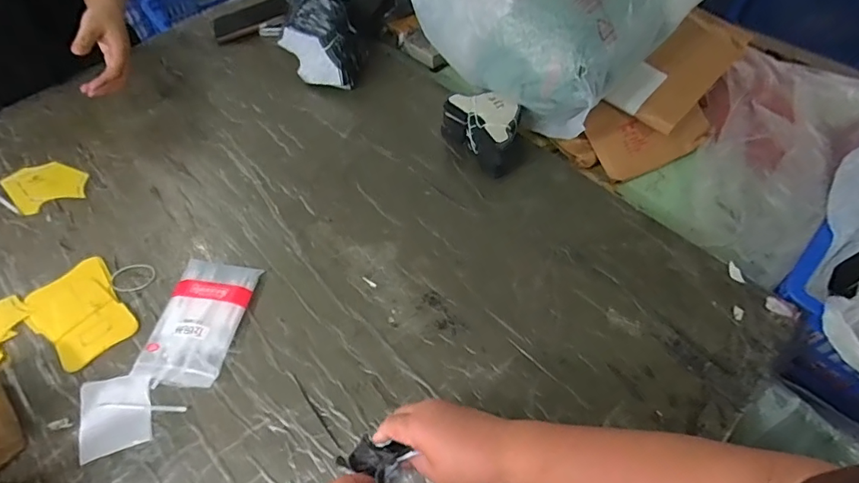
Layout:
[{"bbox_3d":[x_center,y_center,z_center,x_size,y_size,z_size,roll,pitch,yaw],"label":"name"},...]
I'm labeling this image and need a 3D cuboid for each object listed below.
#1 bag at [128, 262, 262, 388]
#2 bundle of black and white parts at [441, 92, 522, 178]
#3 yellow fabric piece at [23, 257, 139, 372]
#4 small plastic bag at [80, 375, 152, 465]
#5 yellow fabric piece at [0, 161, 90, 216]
[{"bbox_3d":[-0.319,0.107,0.651,0.114,0.021,0.178,9,59,7],"label":"bag"},{"bbox_3d":[0.092,-0.183,0.775,0.082,0.099,0.147,-36,64,-19],"label":"bundle of black and white parts"},{"bbox_3d":[-0.496,0.100,0.666,0.109,0.004,0.155,-38,65,-20],"label":"yellow fabric piece"},{"bbox_3d":[-0.398,0.217,0.596,0.083,0.005,0.097,-18,59,-10],"label":"small plastic bag"},{"bbox_3d":[-0.647,-0.097,0.795,0.112,0.004,0.124,-36,64,-20],"label":"yellow fabric piece"}]

